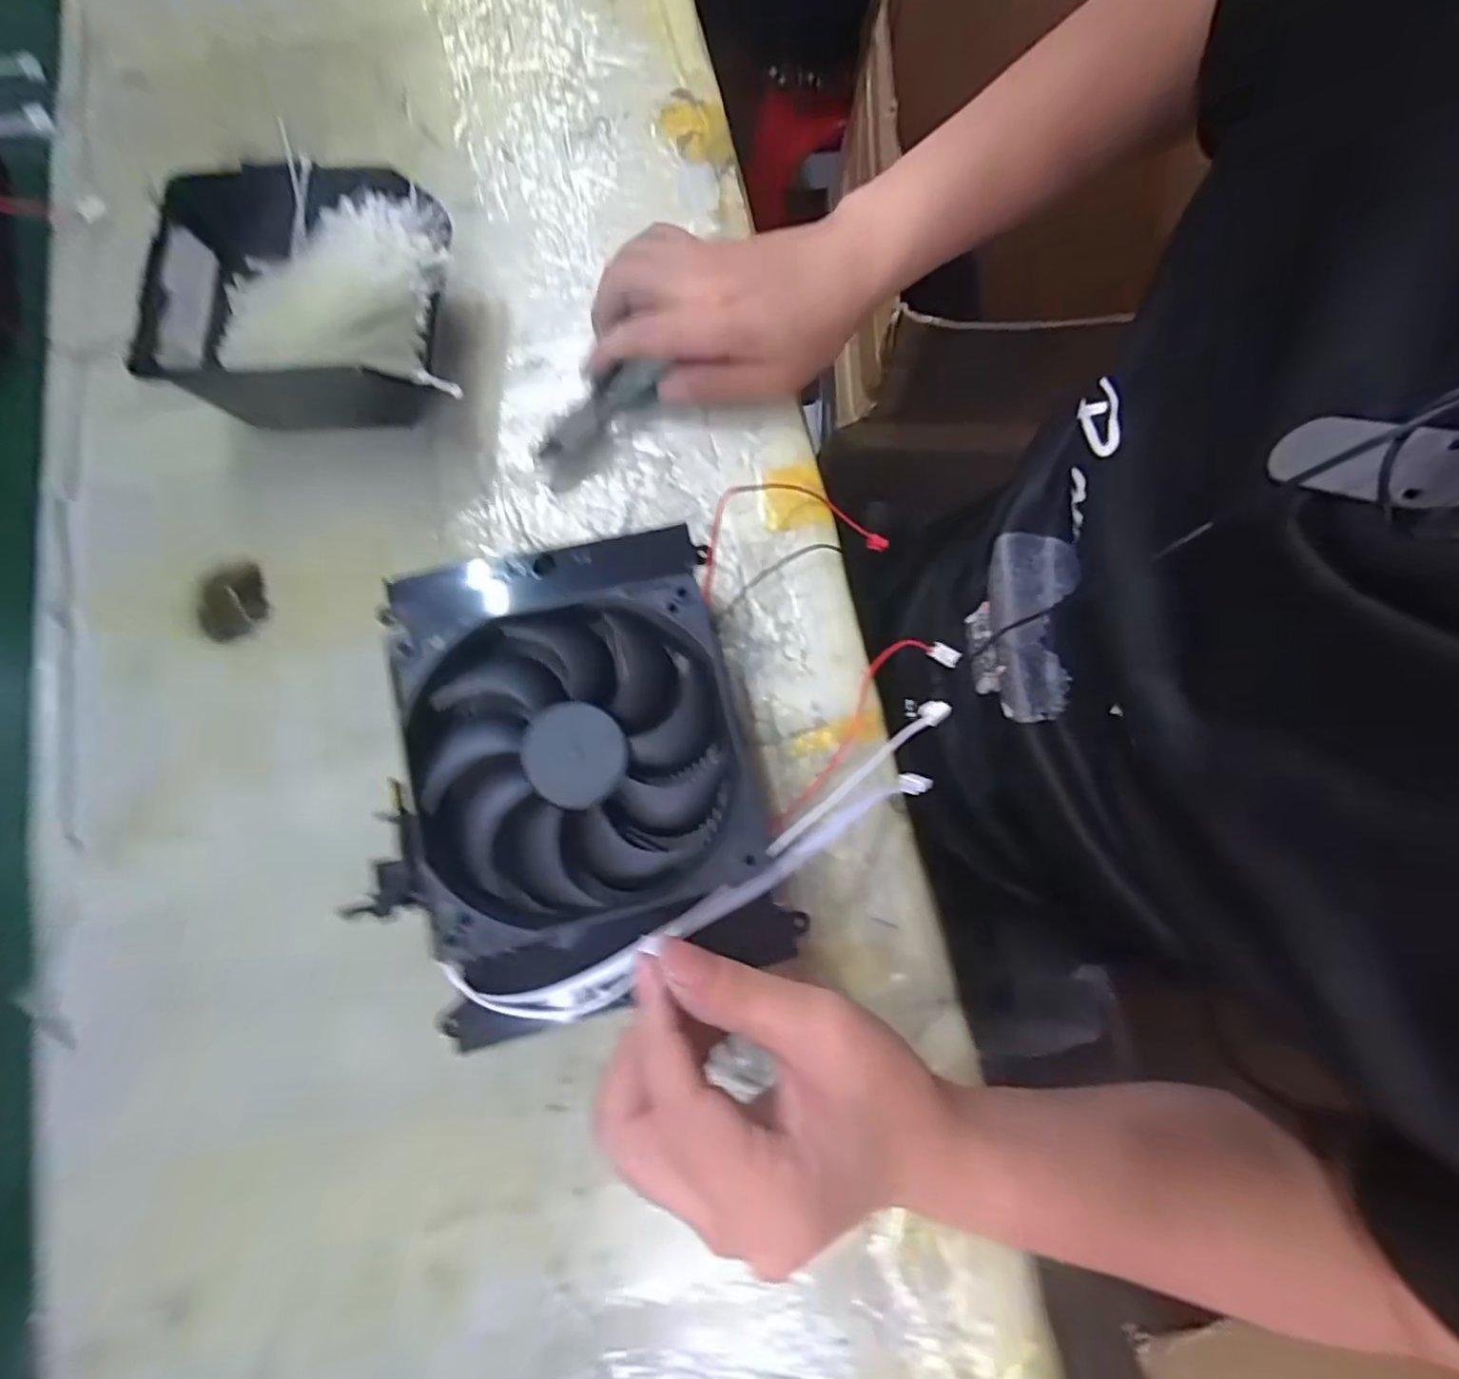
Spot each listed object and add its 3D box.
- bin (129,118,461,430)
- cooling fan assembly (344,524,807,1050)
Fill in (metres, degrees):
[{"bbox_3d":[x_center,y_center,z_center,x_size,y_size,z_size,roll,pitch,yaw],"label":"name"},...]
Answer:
[{"bbox_3d":[-0.215,-0.204,0.340,0.142,0.063,0.120,-7,78,0],"label":"bin"},{"bbox_3d":[-0.061,0.029,0.247,0.132,0.047,0.184,-17,78,-3],"label":"cooling fan assembly"}]

